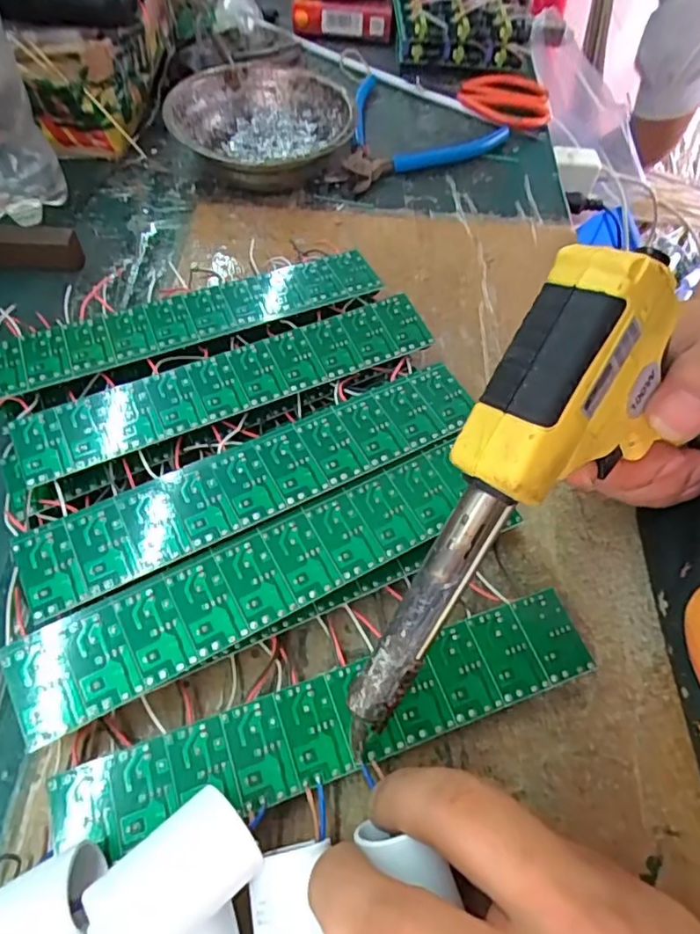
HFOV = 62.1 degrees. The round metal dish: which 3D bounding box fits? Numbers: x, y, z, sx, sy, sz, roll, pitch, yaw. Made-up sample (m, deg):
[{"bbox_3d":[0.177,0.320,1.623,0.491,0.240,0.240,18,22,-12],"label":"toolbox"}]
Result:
[{"bbox_3d":[-0.063,-0.239,0.411,0.120,0.040,0.132,1,58,-2],"label":"round metal dish"}]

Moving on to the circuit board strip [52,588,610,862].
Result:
[{"bbox_3d":[-0.004,0.097,0.223,0.199,0.017,0.034,-16,60,-12],"label":"circuit board strip"}]

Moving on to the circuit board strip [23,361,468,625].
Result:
[{"bbox_3d":[-0.036,0.004,0.251,0.200,0.007,0.039,-24,62,-17],"label":"circuit board strip"}]

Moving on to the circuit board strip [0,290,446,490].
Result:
[{"bbox_3d":[-0.058,-0.040,0.295,0.201,0.034,0.044,-22,62,-16],"label":"circuit board strip"}]

